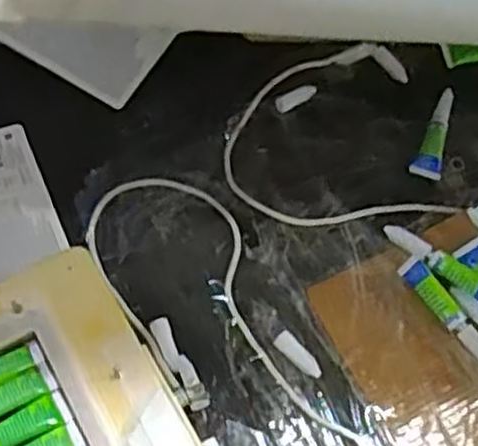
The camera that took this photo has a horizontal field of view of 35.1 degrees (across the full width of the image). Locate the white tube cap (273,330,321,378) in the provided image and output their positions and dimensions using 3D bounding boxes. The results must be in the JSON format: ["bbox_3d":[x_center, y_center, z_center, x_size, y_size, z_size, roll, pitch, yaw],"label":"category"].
[{"bbox_3d":[0.035,0.077,0.437,0.032,0.007,0.011,39,66,16],"label":"white tube cap"}]

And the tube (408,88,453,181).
[{"bbox_3d":[0.138,-0.062,0.519,0.019,0.011,0.082,22,63,8],"label":"tube"}]

